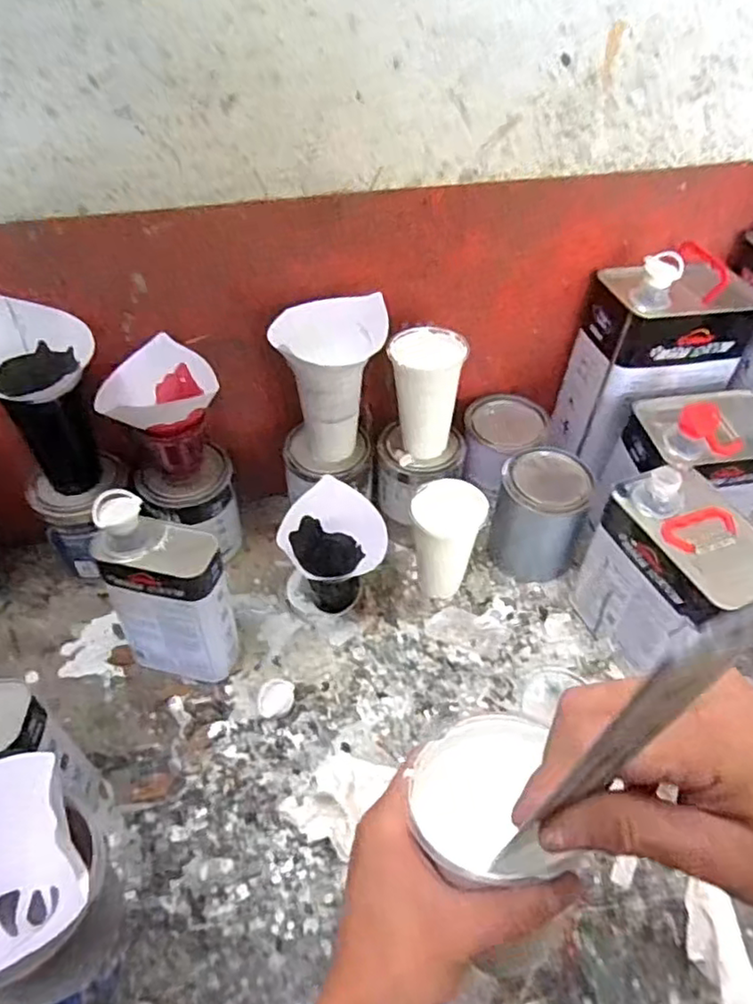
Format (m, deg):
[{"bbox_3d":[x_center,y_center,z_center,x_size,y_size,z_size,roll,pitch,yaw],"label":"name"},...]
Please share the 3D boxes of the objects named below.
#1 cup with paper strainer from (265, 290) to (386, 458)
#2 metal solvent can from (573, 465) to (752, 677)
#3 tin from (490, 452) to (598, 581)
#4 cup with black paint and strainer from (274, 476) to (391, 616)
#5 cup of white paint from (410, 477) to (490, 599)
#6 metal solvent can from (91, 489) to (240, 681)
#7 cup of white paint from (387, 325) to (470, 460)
[{"bbox_3d":[-0.048,-0.134,0.716,0.113,0.178,0.125,2,48,0],"label":"cup with paper strainer"},{"bbox_3d":[0.307,0.086,0.685,0.110,0.200,0.167,-19,51,-18],"label":"metal solvent can"},{"bbox_3d":[0.199,0.017,0.792,0.106,0.139,0.093,21,51,17],"label":"tin"},{"bbox_3d":[-0.052,0.060,0.749,0.113,0.133,0.100,-19,51,-18],"label":"cup with black paint and strainer"},{"bbox_3d":[0.079,0.049,0.762,0.074,0.141,0.081,1,48,-1],"label":"cup of white paint"},{"bbox_3d":[-0.207,0.093,0.648,0.114,0.229,0.072,6,48,4],"label":"metal solvent can"},{"bbox_3d":[0.054,-0.125,0.743,0.080,0.137,0.073,1,48,-1],"label":"cup of white paint"}]

